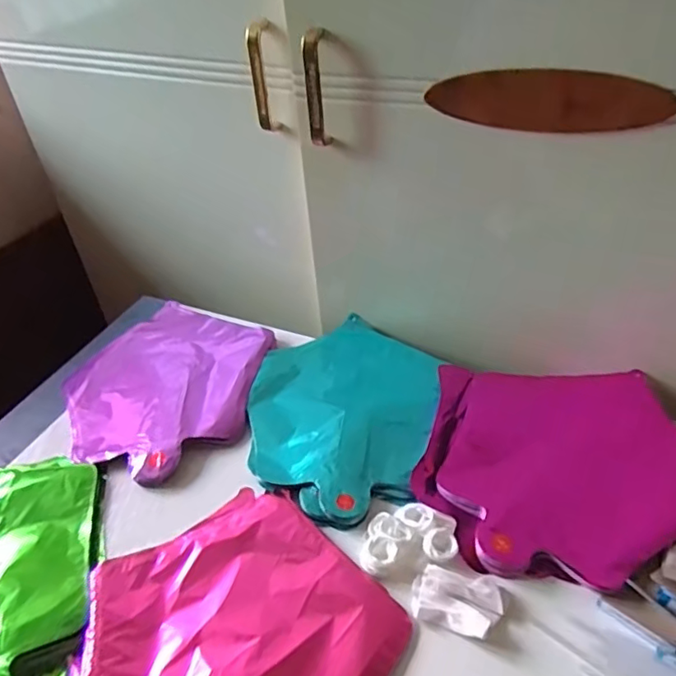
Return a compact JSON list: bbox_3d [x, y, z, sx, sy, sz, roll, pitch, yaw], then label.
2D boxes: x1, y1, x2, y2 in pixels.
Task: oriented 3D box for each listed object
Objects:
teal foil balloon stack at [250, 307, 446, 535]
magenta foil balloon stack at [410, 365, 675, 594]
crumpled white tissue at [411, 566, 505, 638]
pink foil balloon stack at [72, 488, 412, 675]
[{"bbox_3d":[0.002,0.066,0.587,0.185,0.022,0.254,8,42,14],"label":"teal foil balloon stack"},{"bbox_3d":[0.199,0.104,0.514,0.245,0.015,0.222,0,41,5],"label":"magenta foil balloon stack"},{"bbox_3d":[0.088,0.193,0.426,0.063,0.011,0.042,12,43,18],"label":"crumpled white tissue"},{"bbox_3d":[-0.086,0.223,0.401,0.220,0.014,0.241,24,48,29],"label":"pink foil balloon stack"}]

